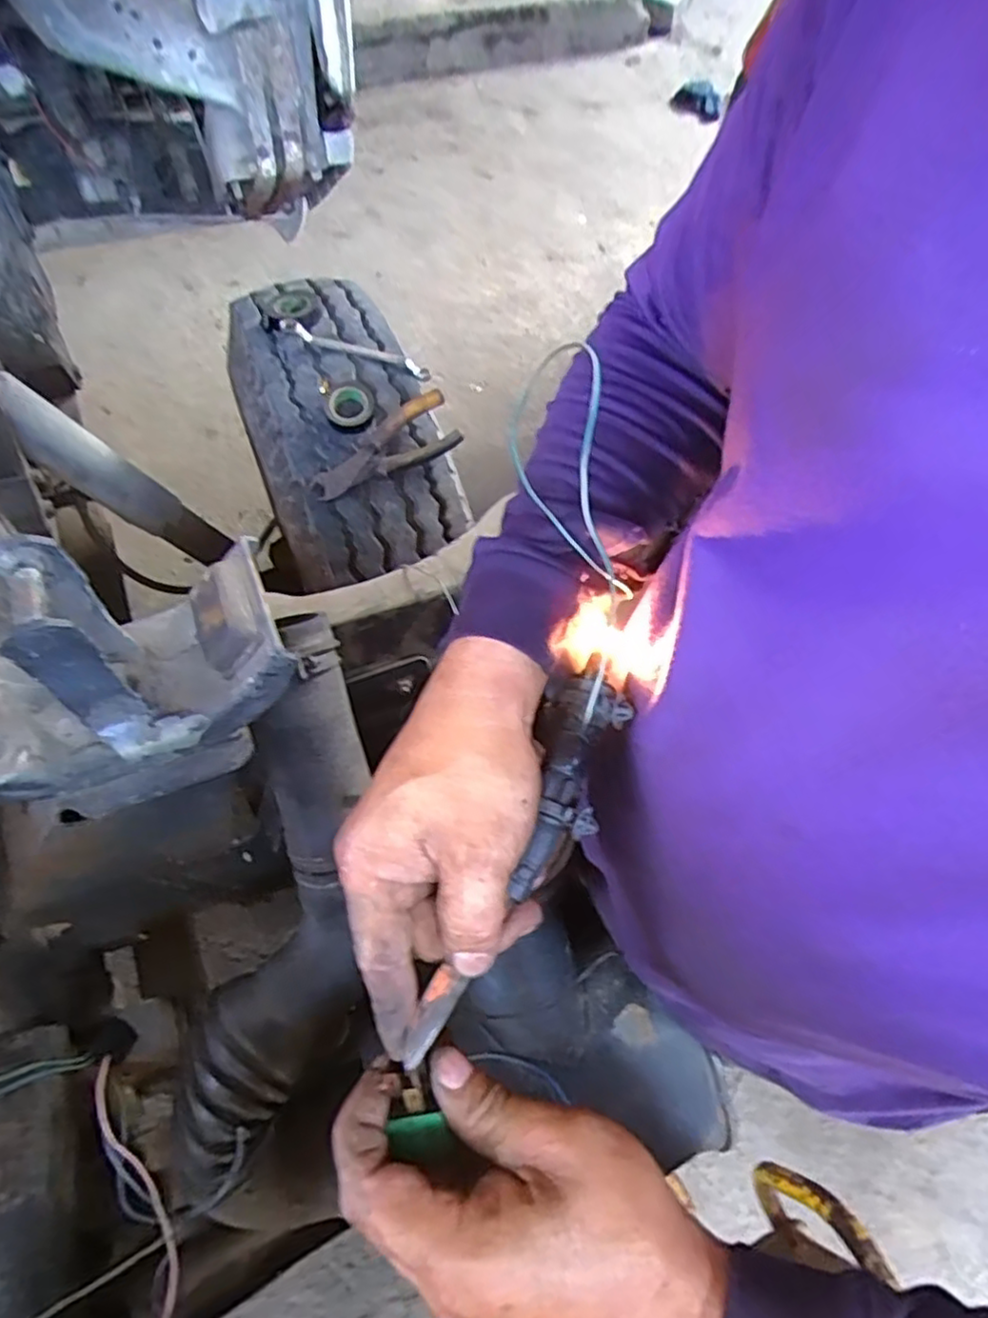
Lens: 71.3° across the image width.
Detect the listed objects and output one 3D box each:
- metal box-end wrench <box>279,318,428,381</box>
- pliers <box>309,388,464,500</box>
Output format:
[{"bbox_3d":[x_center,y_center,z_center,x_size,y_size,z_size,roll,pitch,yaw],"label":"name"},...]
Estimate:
[{"bbox_3d":[-0.148,-0.334,0.745,0.158,0.015,0.022,11,60,-18],"label":"metal box-end wrench"},{"bbox_3d":[-0.115,-0.214,0.698,0.163,0.020,0.061,-29,98,-11],"label":"pliers"}]

